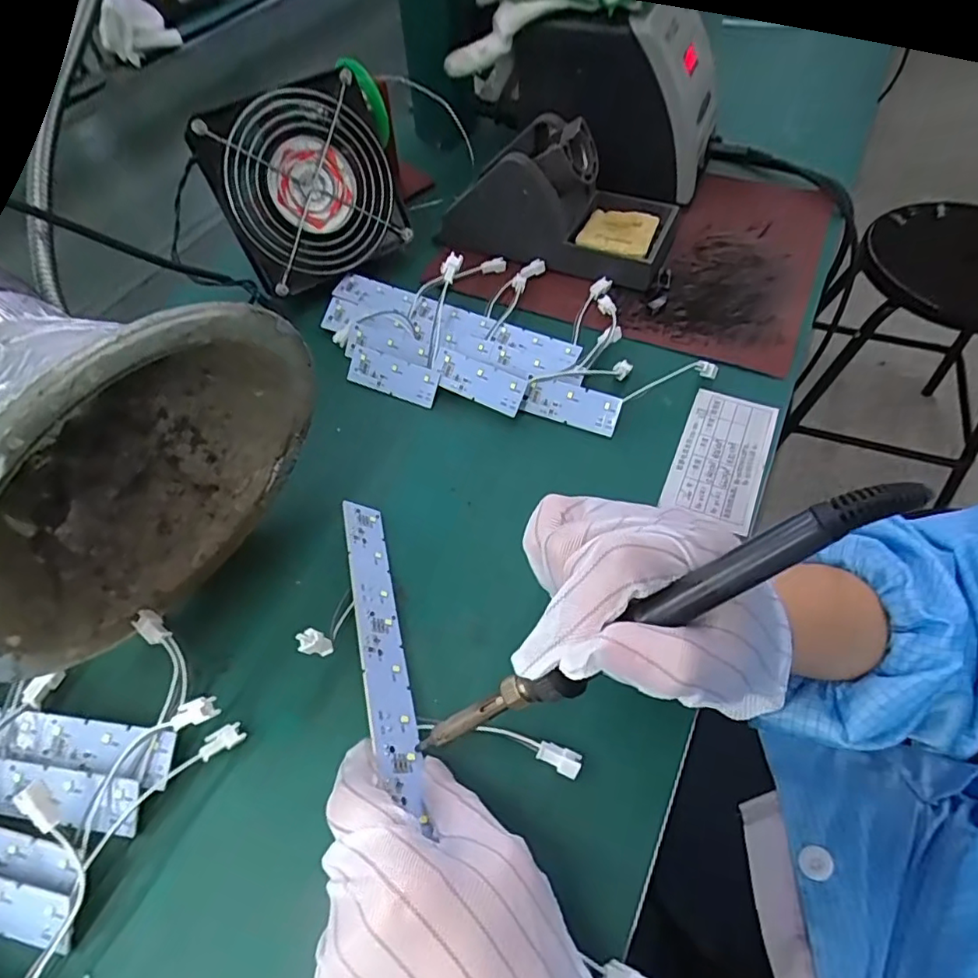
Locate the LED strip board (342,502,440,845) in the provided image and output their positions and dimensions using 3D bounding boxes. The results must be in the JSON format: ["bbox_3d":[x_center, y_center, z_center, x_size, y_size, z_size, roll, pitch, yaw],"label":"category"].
[{"bbox_3d":[-0.052,0.071,0.282,0.024,0.005,0.160,18,40,-37],"label":"LED strip board"}]

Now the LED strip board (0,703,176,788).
[{"bbox_3d":[-0.235,0.111,0.269,0.186,0.008,0.022,7,68,5],"label":"LED strip board"}]

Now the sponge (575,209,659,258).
[{"bbox_3d":[0.100,-0.199,0.452,0.053,0.013,0.052,19,59,14],"label":"sponge"}]

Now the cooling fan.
[{"bbox_3d":[-0.132,-0.221,0.424,0.120,0.123,0.033,-31,30,-15],"label":"cooling fan"}]

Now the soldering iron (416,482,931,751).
[{"bbox_3d":[0.051,0.054,0.209,0.200,0.016,0.015,-38,54,23],"label":"soldering iron"}]

